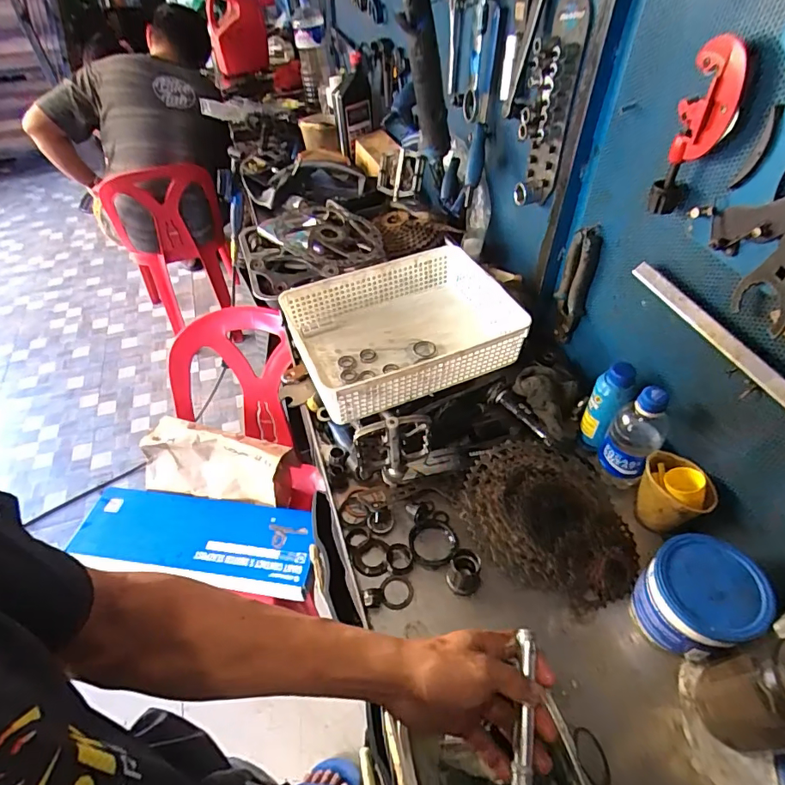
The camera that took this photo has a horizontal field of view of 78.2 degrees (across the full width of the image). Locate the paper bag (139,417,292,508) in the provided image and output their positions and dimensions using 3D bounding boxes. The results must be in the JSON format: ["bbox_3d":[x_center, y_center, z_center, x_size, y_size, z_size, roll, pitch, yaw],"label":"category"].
[{"bbox_3d":[-0.392,0.159,1.069,0.313,0.162,0.056,6,23,7],"label":"paper bag"}]

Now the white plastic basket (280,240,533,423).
[{"bbox_3d":[0.018,-0.101,0.772,0.329,0.087,0.247,-16,49,-13],"label":"white plastic basket"}]

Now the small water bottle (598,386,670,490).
[{"bbox_3d":[0.305,0.057,0.608,0.058,0.161,0.047,25,52,23],"label":"small water bottle"}]

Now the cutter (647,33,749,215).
[{"bbox_3d":[0.284,-0.240,0.453,0.044,0.150,0.021,26,53,24],"label":"cutter"}]

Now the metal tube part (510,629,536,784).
[{"bbox_3d":[0.112,0.269,0.407,0.017,0.013,0.124,7,62,8],"label":"metal tube part"}]

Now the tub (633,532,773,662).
[{"bbox_3d":[0.321,0.220,0.513,0.104,0.094,0.099,-1,47,1],"label":"tub"}]

